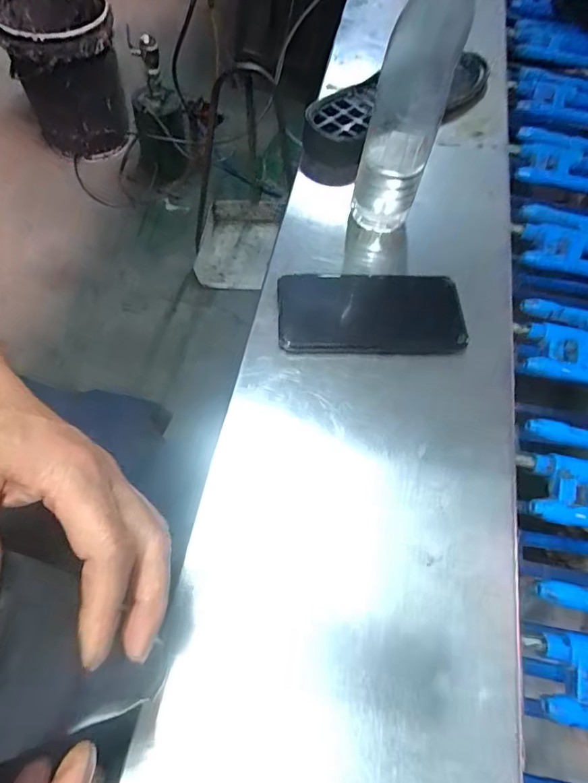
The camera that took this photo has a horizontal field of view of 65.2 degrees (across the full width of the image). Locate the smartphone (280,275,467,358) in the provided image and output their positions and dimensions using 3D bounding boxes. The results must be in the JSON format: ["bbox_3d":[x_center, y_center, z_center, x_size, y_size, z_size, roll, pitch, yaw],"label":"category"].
[{"bbox_3d":[0.069,-0.069,0.408,0.163,0.014,0.078,0,63,-3],"label":"smartphone"}]

